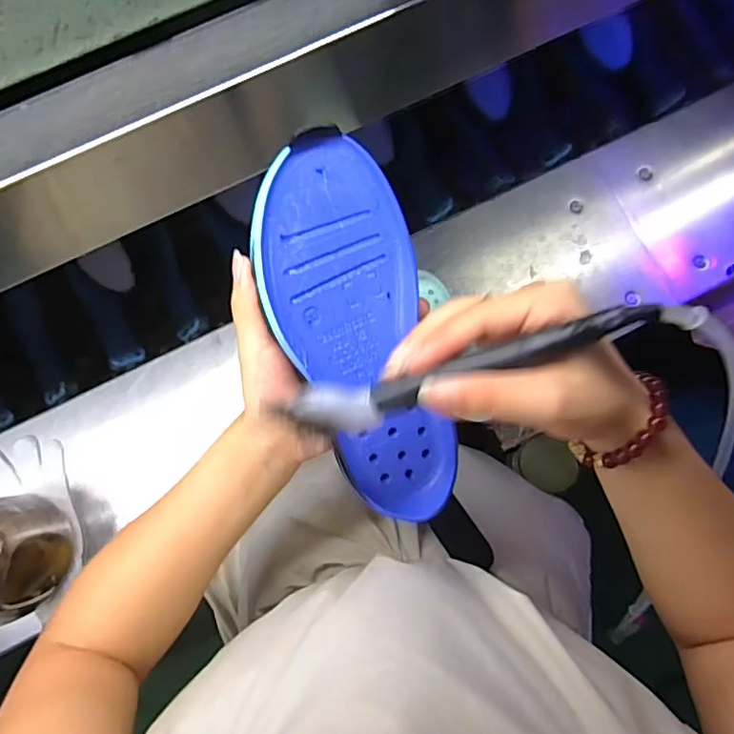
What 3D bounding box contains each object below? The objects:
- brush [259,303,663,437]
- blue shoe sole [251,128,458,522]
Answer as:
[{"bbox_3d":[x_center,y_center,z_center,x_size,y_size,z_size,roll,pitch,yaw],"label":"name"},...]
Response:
[{"bbox_3d":[0.043,0.002,0.250,0.160,0.019,0.022,-17,80,14],"label":"brush"},{"bbox_3d":[-0.004,-0.014,0.321,0.082,0.018,0.217,-17,105,-4],"label":"blue shoe sole"}]

